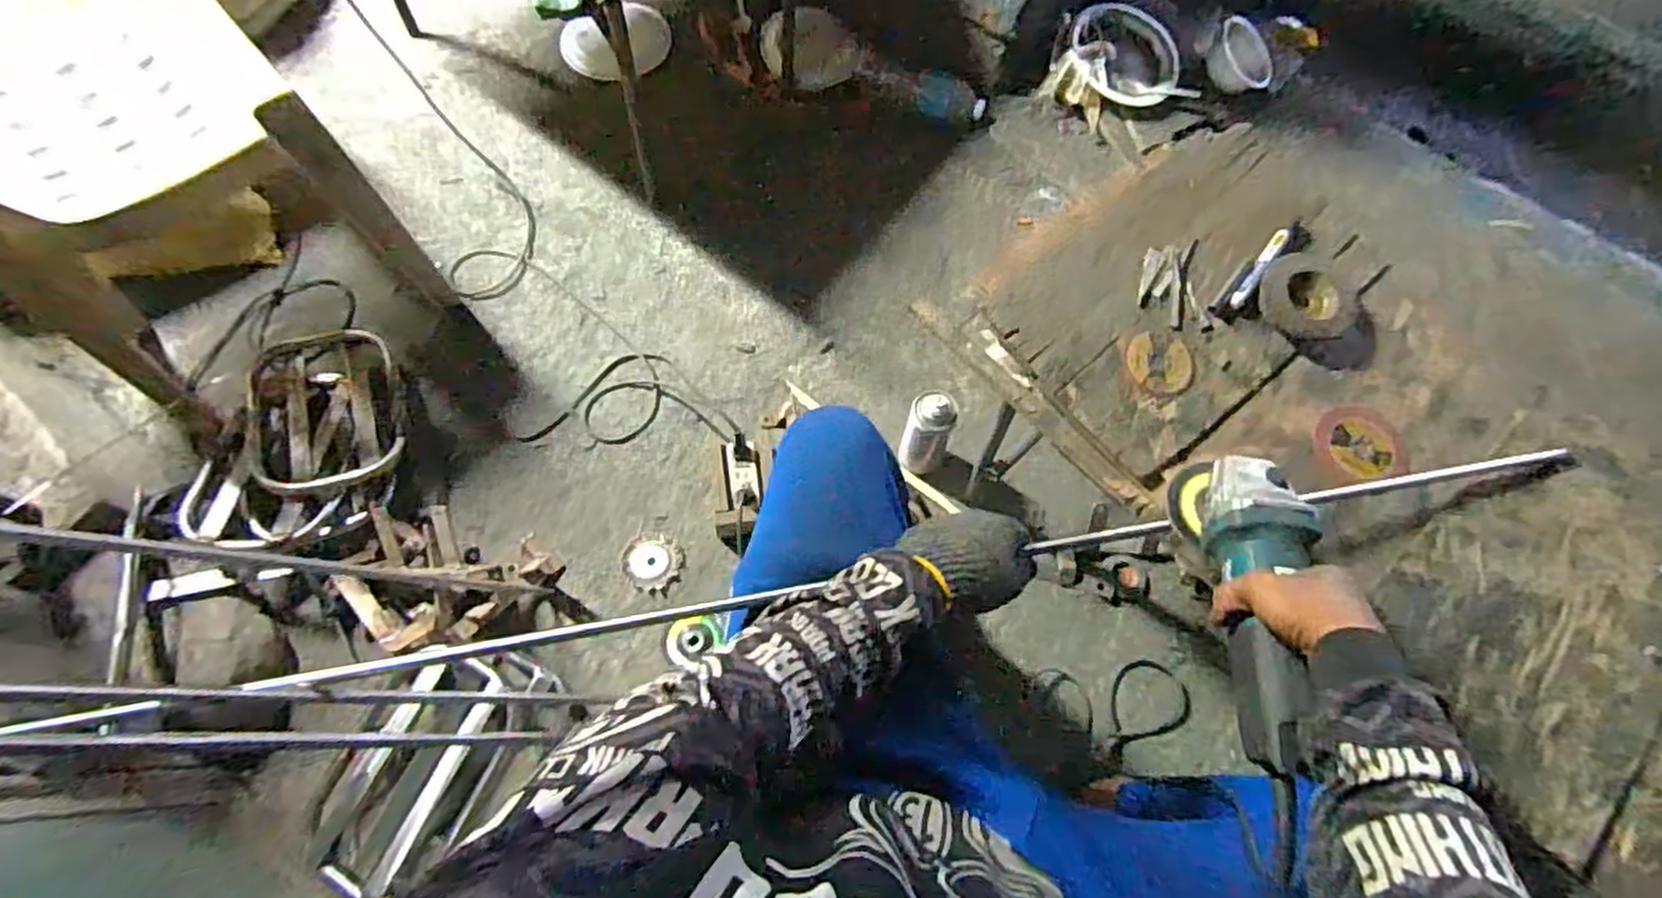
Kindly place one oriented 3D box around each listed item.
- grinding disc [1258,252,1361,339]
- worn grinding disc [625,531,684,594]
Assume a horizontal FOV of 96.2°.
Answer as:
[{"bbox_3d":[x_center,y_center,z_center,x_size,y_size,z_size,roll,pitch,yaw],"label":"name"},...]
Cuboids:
[{"bbox_3d":[0.522,-0.167,0.807,0.109,0.022,0.101,1,67,-2],"label":"grinding disc"},{"bbox_3d":[-0.266,0.171,1.126,0.085,0.012,0.093,1,67,-2],"label":"worn grinding disc"}]

